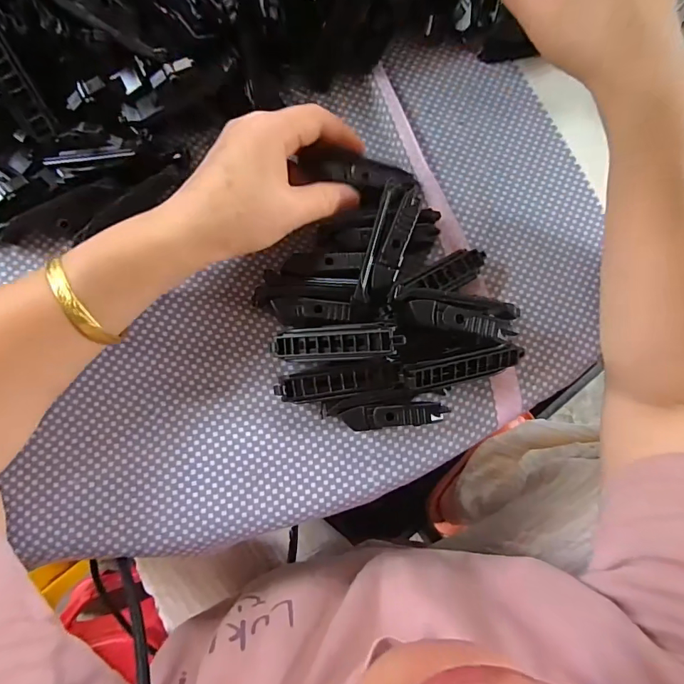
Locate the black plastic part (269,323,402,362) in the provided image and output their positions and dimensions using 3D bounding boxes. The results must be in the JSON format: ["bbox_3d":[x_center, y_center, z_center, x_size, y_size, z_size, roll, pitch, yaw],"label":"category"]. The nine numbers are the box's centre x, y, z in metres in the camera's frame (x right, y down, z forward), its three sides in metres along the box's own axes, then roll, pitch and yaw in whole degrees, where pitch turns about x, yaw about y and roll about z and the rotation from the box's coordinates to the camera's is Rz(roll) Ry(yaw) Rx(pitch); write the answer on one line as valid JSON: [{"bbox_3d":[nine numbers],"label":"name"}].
[{"bbox_3d":[-0.004,0.001,0.252,0.078,0.011,0.020,-3,82,18],"label":"black plastic part"}]

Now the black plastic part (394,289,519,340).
[{"bbox_3d":[0.067,-0.016,0.245,0.072,0.010,0.021,8,82,-2],"label":"black plastic part"}]

